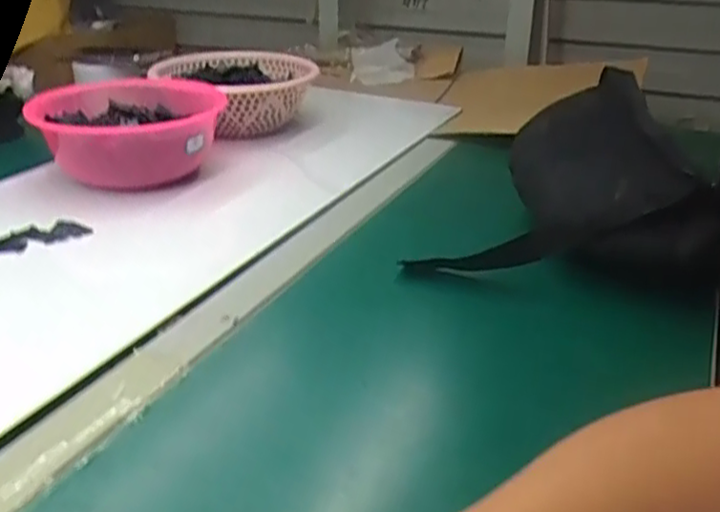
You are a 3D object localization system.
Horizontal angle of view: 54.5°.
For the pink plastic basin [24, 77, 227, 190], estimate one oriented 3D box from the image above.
[{"bbox_3d":[-0.236,-0.129,0.732,0.177,0.078,0.180,0,27,0],"label":"pink plastic basin"}]

